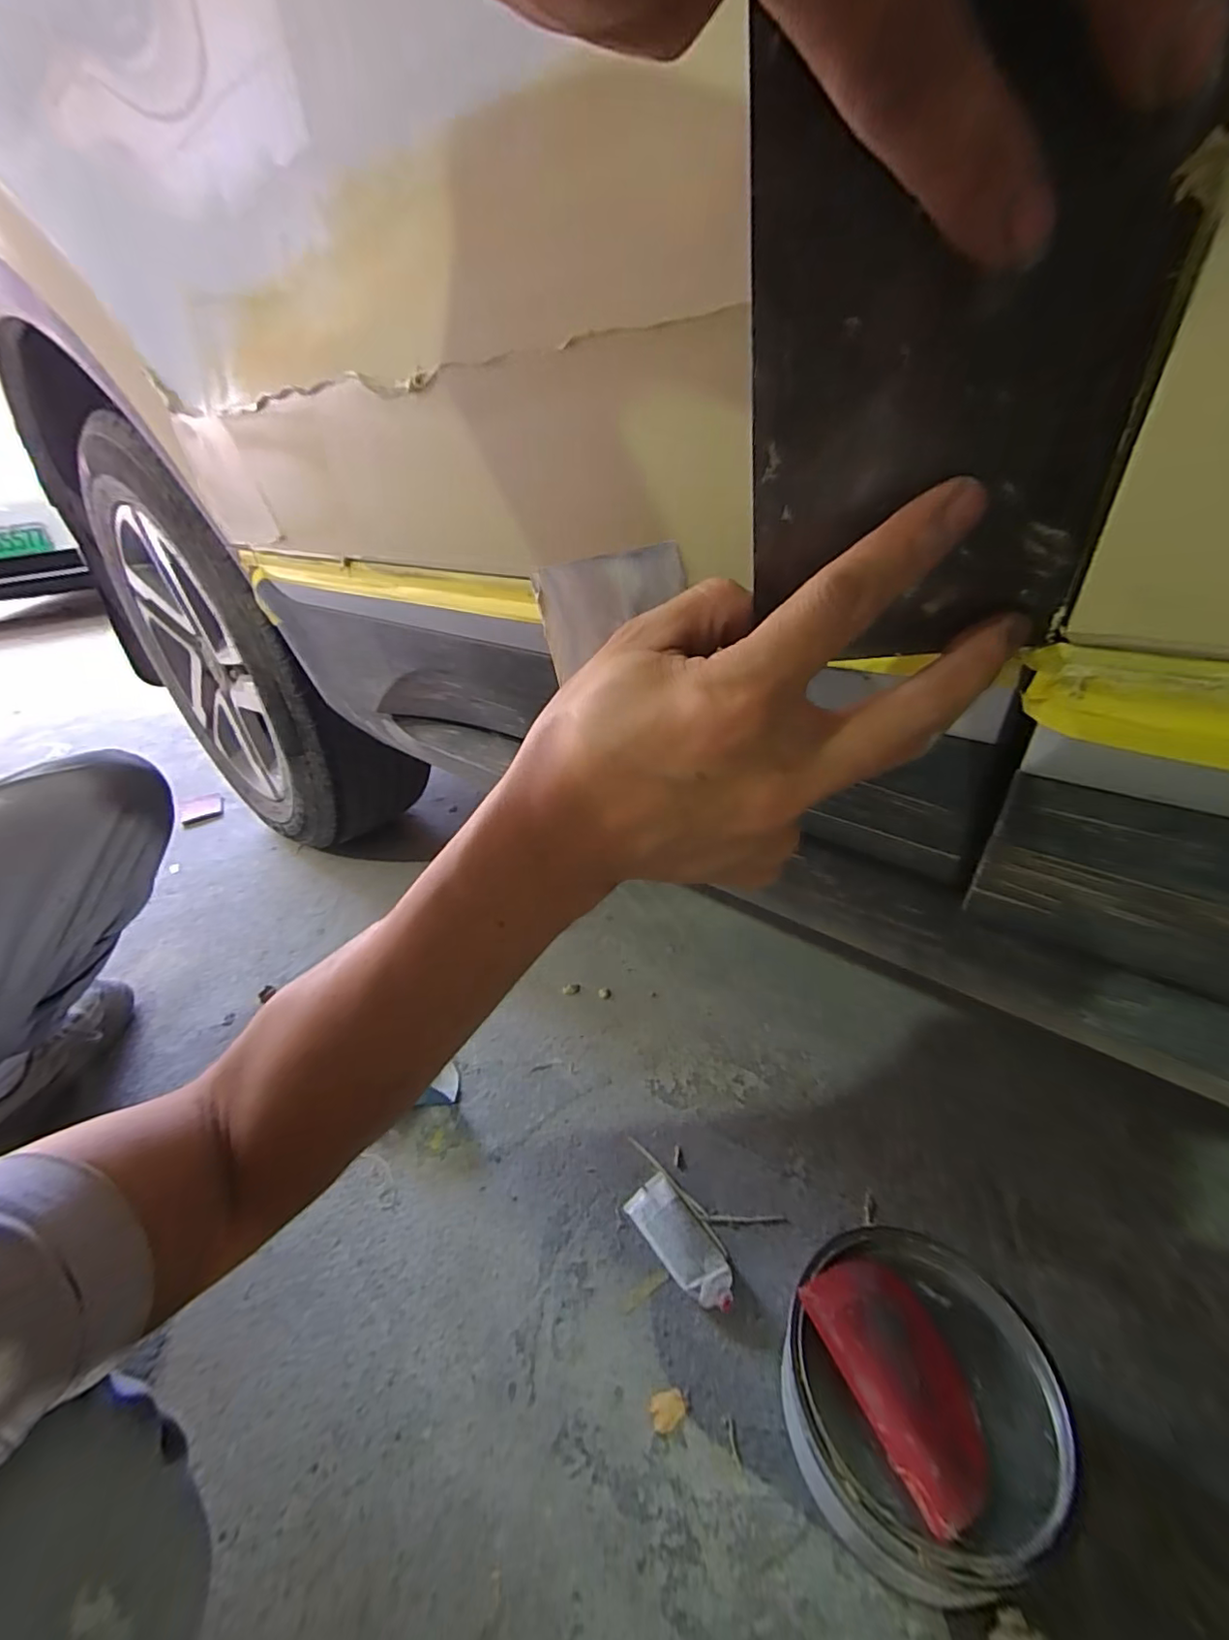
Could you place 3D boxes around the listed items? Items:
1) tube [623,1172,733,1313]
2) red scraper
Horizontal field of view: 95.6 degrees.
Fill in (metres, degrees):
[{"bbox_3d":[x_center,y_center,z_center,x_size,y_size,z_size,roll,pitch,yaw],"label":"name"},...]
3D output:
[{"bbox_3d":[0.058,0.364,0.484,0.045,0.027,0.113,-27,39,-26],"label":"tube"},{"bbox_3d":[0.176,0.335,0.341,0.071,0.009,0.112,-16,32,-17],"label":"red scraper"}]

